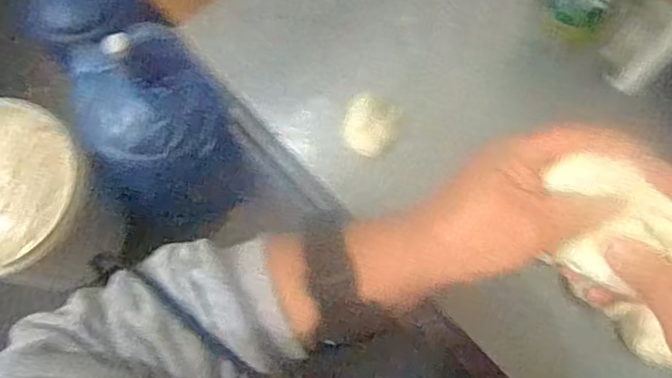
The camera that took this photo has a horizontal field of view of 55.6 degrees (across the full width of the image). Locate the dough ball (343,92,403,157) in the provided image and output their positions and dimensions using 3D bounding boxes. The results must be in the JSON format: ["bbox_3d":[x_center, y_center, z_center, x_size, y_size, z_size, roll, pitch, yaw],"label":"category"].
[{"bbox_3d":[0.035,-0.062,0.607,0.053,0.046,0.051,0,73,-1],"label":"dough ball"}]

